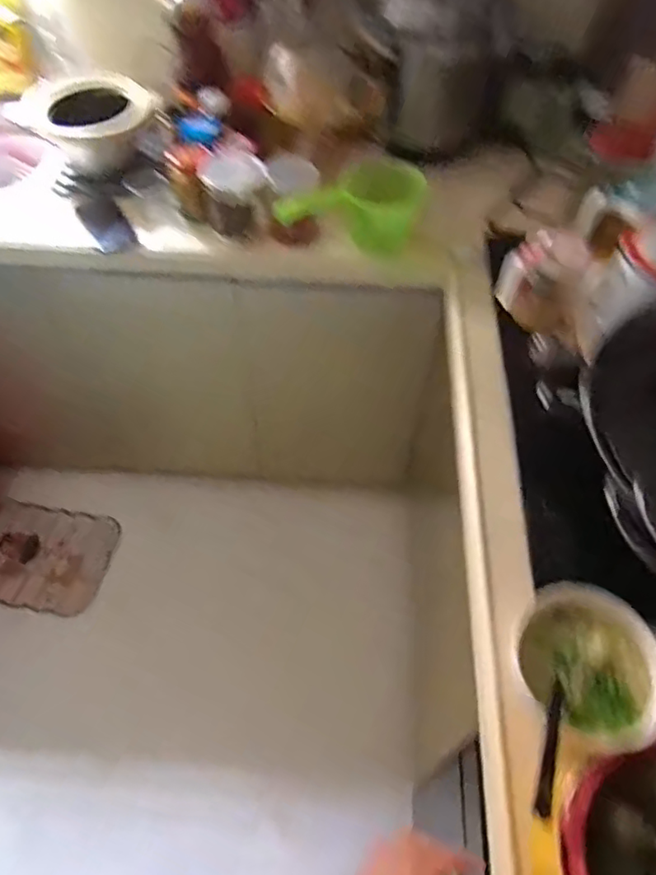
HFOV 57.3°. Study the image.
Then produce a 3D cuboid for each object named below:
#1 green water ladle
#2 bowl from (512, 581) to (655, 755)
[{"bbox_3d":[0.035,-0.361,0.943,0.222,0.111,0.082,3,54,0],"label":"green water ladle"},{"bbox_3d":[0.261,0.225,0.603,0.137,0.053,0.143,1,54,-1],"label":"bowl"}]

